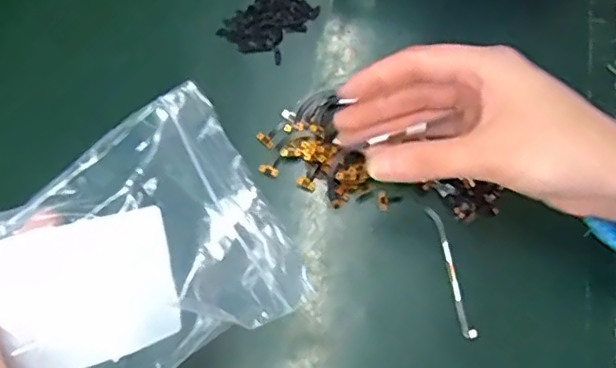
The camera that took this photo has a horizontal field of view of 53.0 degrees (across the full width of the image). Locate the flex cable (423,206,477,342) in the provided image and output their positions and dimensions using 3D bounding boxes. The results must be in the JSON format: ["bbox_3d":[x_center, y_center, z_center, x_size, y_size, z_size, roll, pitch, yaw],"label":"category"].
[{"bbox_3d":[0.075,0.046,0.326,0.007,0.004,0.071,-13,71,-3],"label":"flex cable"}]

